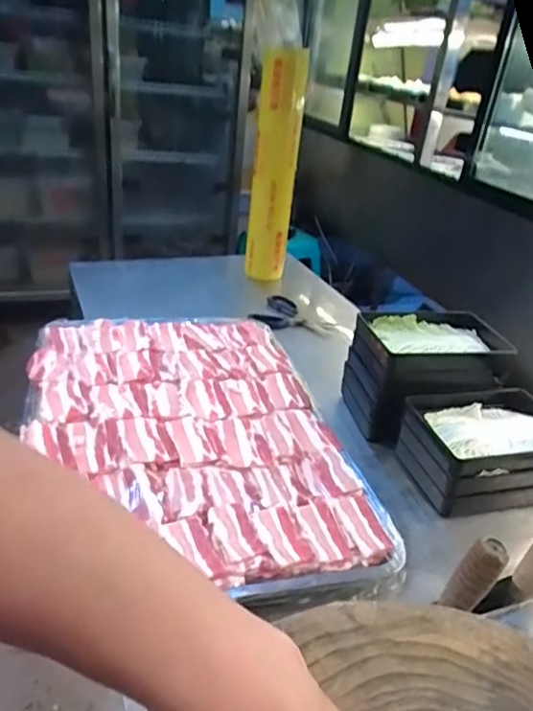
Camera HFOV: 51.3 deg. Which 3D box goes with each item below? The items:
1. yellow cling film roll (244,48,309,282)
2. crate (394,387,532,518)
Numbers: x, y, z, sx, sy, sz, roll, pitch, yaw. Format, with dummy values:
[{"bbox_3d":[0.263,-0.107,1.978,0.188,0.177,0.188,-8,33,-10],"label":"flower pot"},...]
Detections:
[{"bbox_3d":[0.015,-0.381,1.158,0.089,0.444,0.089,6,29,-2],"label":"yellow cling film roll"},{"bbox_3d":[0.294,0.116,0.712,0.218,0.079,0.140,-1,30,-15],"label":"crate"}]

